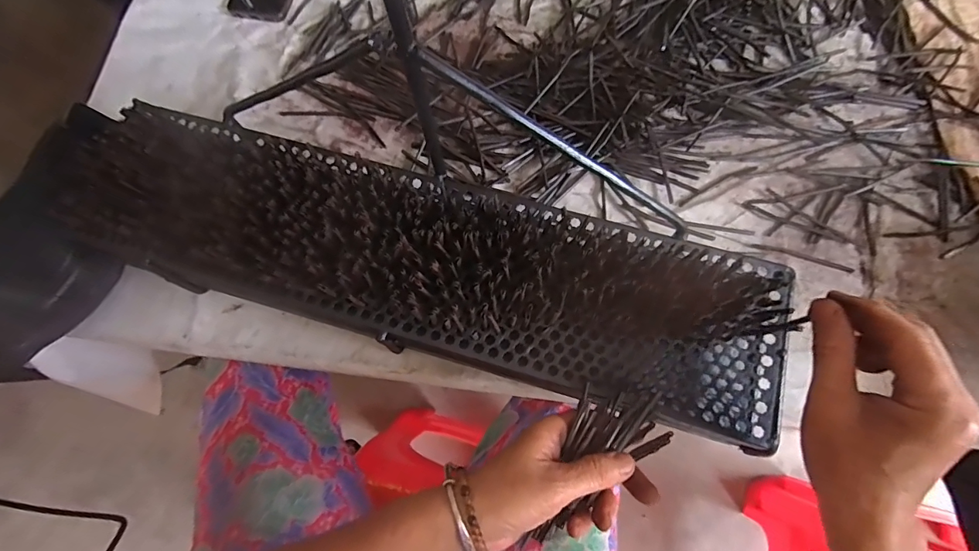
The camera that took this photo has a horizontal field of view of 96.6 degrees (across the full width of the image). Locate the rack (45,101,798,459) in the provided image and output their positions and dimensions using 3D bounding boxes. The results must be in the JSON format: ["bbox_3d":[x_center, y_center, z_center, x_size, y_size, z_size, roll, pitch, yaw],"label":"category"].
[{"bbox_3d":[-0.059,-0.016,0.348,0.583,0.051,0.140,15,74,7],"label":"rack"}]

